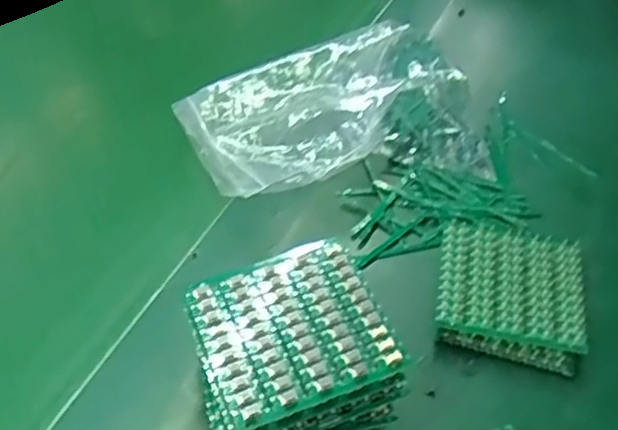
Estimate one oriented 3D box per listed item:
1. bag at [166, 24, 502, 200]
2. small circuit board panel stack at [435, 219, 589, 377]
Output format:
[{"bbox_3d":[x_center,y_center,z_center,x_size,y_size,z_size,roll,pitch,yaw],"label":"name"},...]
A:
[{"bbox_3d":[0.019,-0.081,0.532,0.219,0.052,0.160,-15,52,-15],"label":"bag"},{"bbox_3d":[0.125,0.045,0.450,0.086,0.022,0.090,11,50,7],"label":"small circuit board panel stack"}]

